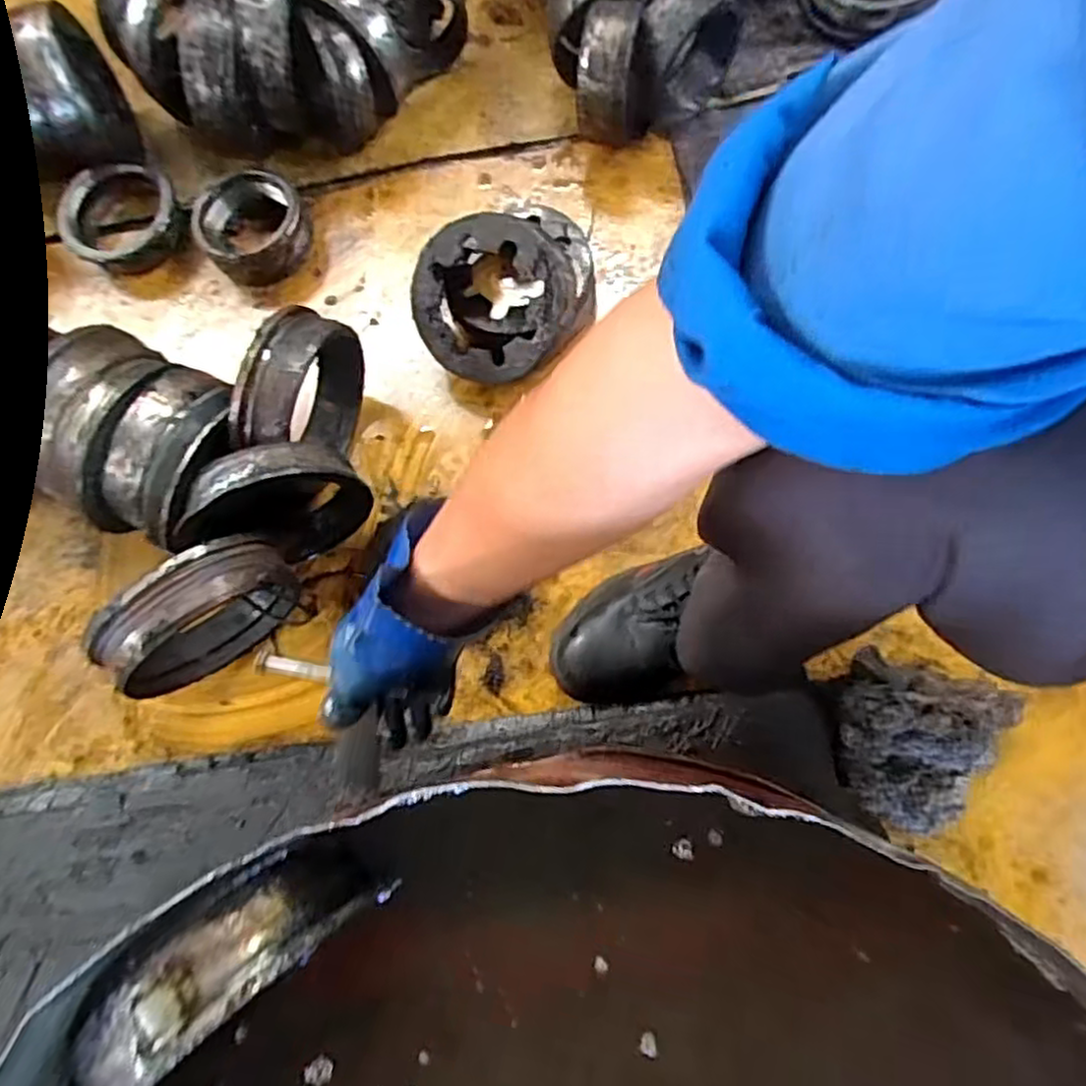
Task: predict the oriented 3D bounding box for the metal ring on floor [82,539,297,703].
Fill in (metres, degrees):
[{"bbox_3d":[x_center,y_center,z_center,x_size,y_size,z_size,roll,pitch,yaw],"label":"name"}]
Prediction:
[{"bbox_3d":[-0.315,0.074,0.686,0.180,0.199,0.053,-40,76,-6],"label":"metal ring on floor"}]

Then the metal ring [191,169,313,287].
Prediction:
[{"bbox_3d":[-0.350,-0.384,0.873,0.120,0.050,0.119,-1,76,6],"label":"metal ring"}]

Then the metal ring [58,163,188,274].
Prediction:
[{"bbox_3d":[-0.516,-0.393,0.880,0.144,0.065,0.121,-30,75,-4],"label":"metal ring"}]

